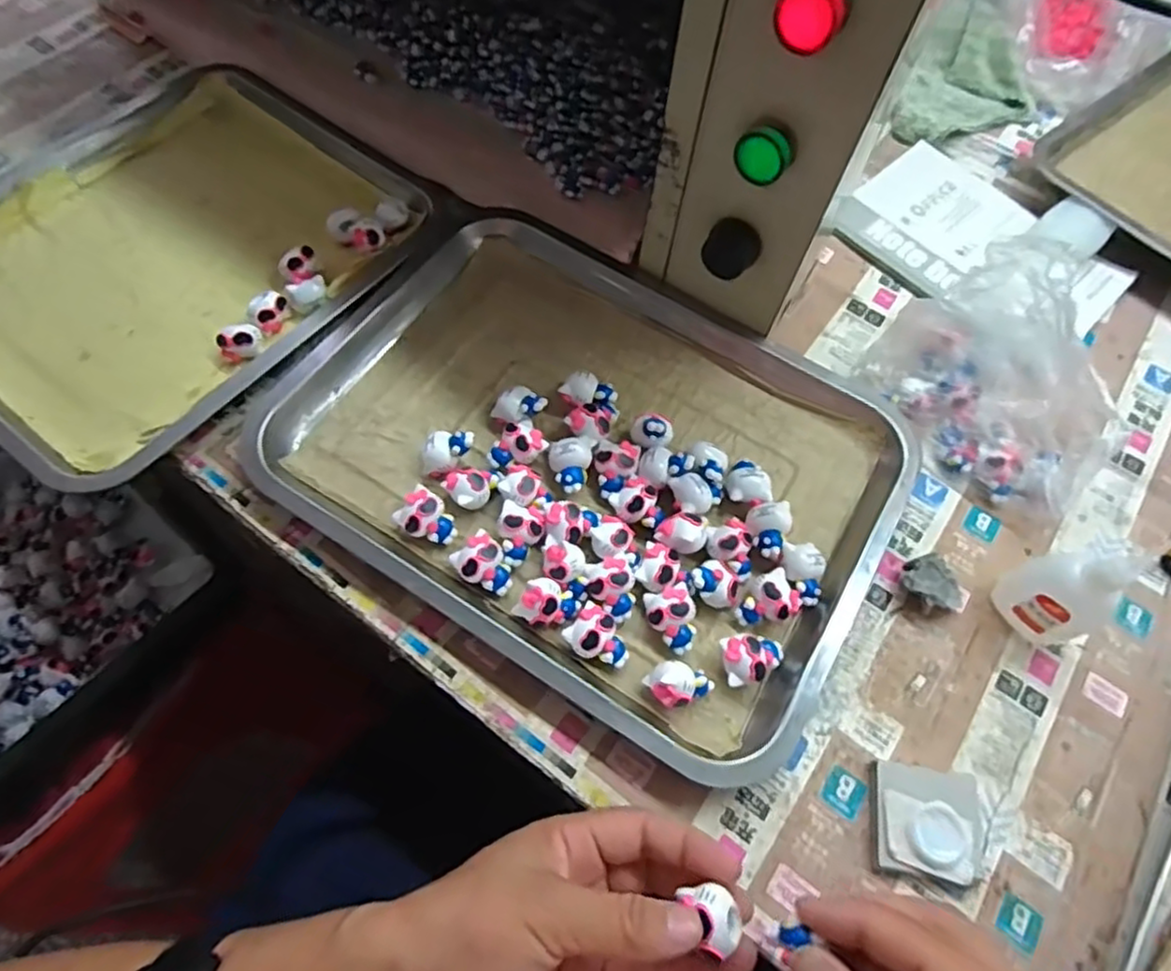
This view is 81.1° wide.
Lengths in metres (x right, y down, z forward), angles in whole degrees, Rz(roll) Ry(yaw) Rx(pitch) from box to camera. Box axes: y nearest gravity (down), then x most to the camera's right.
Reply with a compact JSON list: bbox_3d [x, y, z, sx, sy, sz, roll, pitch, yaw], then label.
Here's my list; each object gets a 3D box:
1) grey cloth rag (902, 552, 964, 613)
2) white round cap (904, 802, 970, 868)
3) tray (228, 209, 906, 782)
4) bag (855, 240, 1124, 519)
[{"bbox_3d":[0.201,0.059,0.396,0.039,0.021,0.027,39,69,15],"label":"grey cloth rag"},{"bbox_3d":[0.173,0.171,0.334,0.030,0.004,0.027,-33,68,-18],"label":"white round cap"},{"bbox_3d":[0.003,-0.023,0.415,0.346,0.026,0.262,30,67,11],"label":"tray"},{"bbox_3d":[0.264,-0.068,0.420,0.102,0.094,0.147,-36,71,-18],"label":"bag"}]

